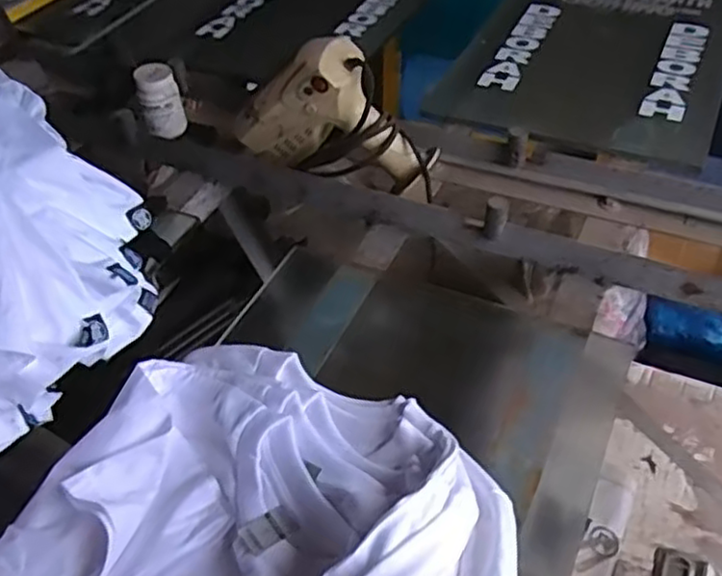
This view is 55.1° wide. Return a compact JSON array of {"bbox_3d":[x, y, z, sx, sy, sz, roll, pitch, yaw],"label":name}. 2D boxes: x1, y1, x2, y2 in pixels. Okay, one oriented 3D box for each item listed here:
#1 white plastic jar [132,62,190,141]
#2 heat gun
[{"bbox_3d":[-0.318,-0.294,1.091,0.066,0.094,0.063,-3,46,3],"label":"white plastic jar"},{"bbox_3d":[-0.049,-0.228,0.921,0.298,0.192,0.069,15,49,19],"label":"heat gun"}]

